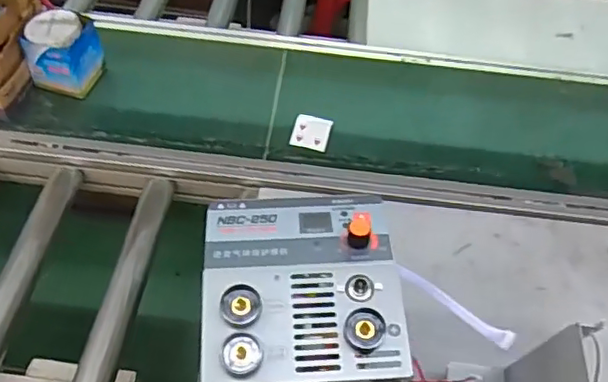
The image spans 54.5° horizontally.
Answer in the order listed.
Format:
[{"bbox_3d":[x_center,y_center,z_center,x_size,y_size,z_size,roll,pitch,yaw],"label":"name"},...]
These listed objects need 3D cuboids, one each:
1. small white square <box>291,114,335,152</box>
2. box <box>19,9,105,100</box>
[{"bbox_3d":[0.013,-0.099,0.989,0.063,0.006,0.070,10,59,9],"label":"small white square"},{"bbox_3d":[-0.404,-0.233,1.001,0.093,0.112,0.102,16,51,8],"label":"box"}]

